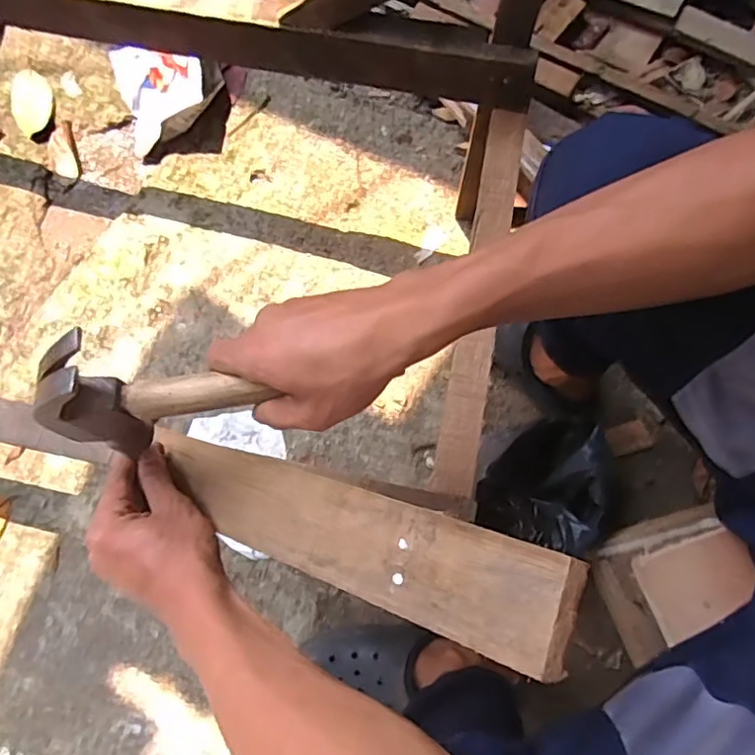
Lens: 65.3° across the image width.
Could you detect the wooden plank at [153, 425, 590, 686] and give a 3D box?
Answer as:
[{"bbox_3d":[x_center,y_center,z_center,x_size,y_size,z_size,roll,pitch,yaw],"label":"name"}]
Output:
[{"bbox_3d":[-0.037,0.091,0.369,0.319,0.018,0.059,11,74,38],"label":"wooden plank"}]

